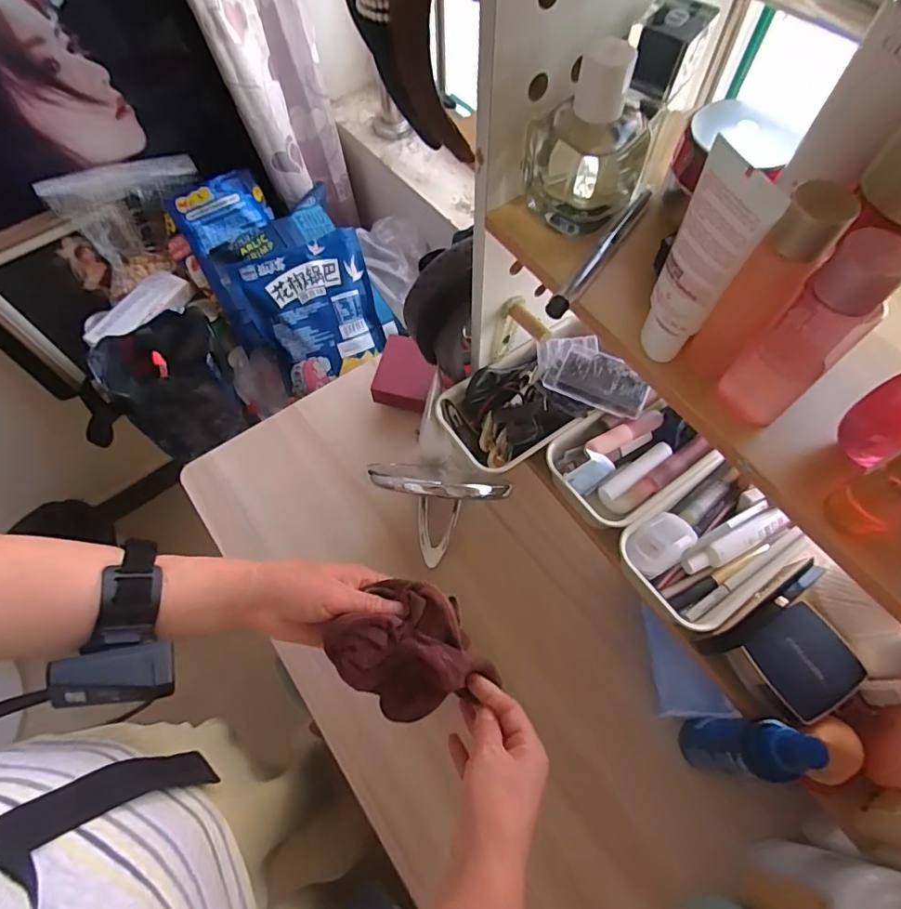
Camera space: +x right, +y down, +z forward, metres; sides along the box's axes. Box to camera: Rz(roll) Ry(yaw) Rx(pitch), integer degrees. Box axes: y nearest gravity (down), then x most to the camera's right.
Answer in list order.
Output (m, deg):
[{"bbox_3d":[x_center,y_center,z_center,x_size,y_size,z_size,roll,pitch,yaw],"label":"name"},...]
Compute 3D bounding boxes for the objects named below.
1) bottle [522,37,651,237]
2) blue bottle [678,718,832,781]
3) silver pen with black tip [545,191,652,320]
[{"bbox_3d":[0.082,-0.188,0.321,0.073,0.095,0.050,17,65,9],"label":"bottle"},{"bbox_3d":[0.220,0.224,0.407,0.032,0.176,0.038,8,64,5],"label":"blue bottle"},{"bbox_3d":[0.097,-0.131,0.338,0.011,0.014,0.128,31,68,15],"label":"silver pen with black tip"}]

